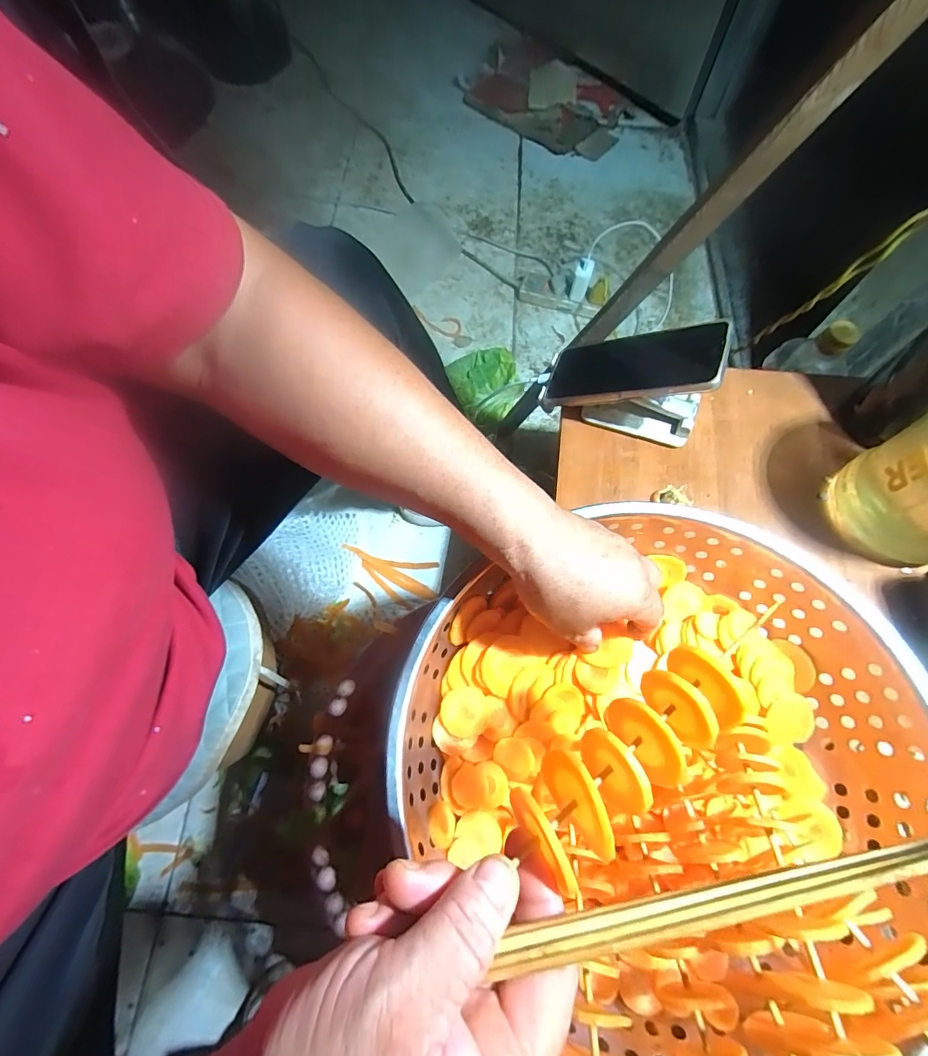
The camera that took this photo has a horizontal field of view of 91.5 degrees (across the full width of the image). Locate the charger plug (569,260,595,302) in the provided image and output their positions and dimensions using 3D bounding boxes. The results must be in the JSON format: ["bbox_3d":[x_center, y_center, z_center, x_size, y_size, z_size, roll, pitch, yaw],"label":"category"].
[{"bbox_3d":[0.218,-0.461,0.838,0.029,0.064,0.036,17,71,7],"label":"charger plug"}]

